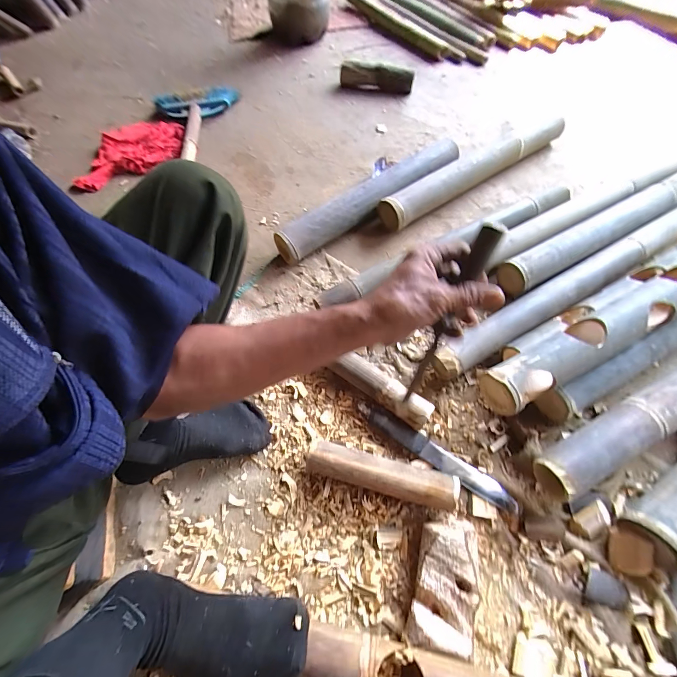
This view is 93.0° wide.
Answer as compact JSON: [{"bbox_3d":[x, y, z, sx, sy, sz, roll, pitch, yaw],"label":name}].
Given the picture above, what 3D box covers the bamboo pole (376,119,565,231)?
[{"bbox_3d":[0.355,-0.443,0.831,0.593,0.080,0.079,-34,64,-13],"label":"bamboo pole"}]

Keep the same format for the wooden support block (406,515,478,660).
[{"bbox_3d":[0.123,0.401,0.384,0.083,0.064,0.331,8,62,9],"label":"wooden support block"}]

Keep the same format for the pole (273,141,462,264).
[{"bbox_3d":[0.083,-0.334,0.786,0.523,0.075,0.089,-31,64,-12],"label":"pole"}]

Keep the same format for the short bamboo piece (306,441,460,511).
[{"bbox_3d":[0.066,0.212,0.501,0.225,0.051,0.051,12,63,11],"label":"short bamboo piece"}]

